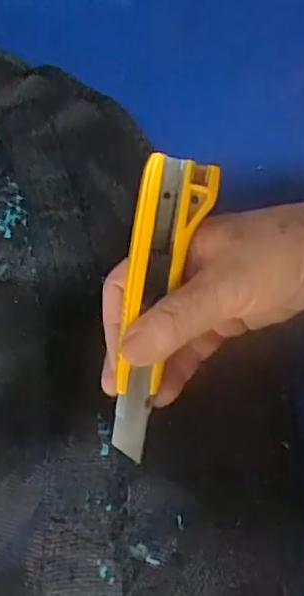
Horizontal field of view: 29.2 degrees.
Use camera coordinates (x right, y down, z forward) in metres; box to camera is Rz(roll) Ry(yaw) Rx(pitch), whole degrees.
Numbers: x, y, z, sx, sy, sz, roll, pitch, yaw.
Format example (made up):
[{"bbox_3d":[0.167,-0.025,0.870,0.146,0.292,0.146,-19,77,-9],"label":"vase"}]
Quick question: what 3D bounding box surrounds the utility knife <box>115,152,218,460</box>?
[{"bbox_3d":[0.002,0.005,0.308,0.037,0.020,0.155,11,92,9],"label":"utility knife"}]

